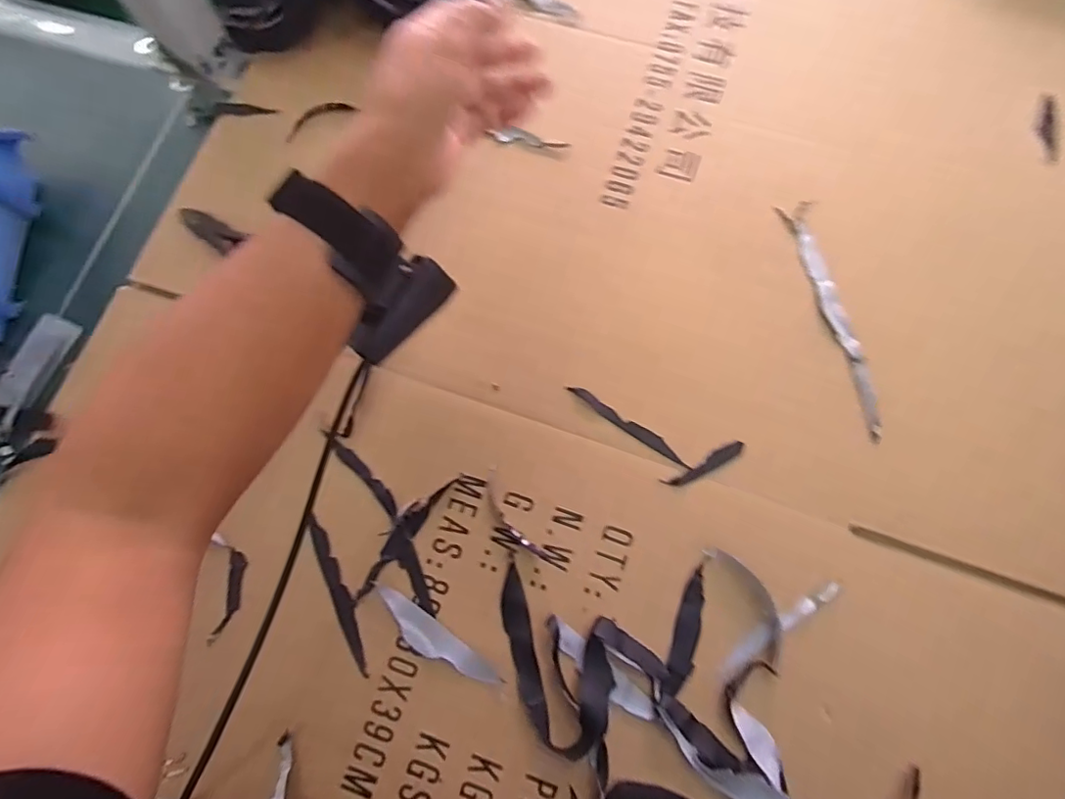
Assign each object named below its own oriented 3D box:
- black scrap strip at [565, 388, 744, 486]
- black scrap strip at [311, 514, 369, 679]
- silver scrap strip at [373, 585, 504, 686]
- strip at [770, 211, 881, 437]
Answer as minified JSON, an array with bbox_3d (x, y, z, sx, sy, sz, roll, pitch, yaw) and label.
[{"bbox_3d":[0.077,0.029,0.368,0.119,0.004,0.042,19,77,5],"label":"black scrap strip"},{"bbox_3d":[-0.124,0.124,0.352,0.011,0.005,0.103,-22,78,-4],"label":"black scrap strip"},{"bbox_3d":[-0.063,0.151,0.343,0.094,0.004,0.020,38,79,9],"label":"silver scrap strip"},{"bbox_3d":[0.212,-0.058,0.384,0.021,0.009,0.175,-13,76,-2],"label":"strip"}]

